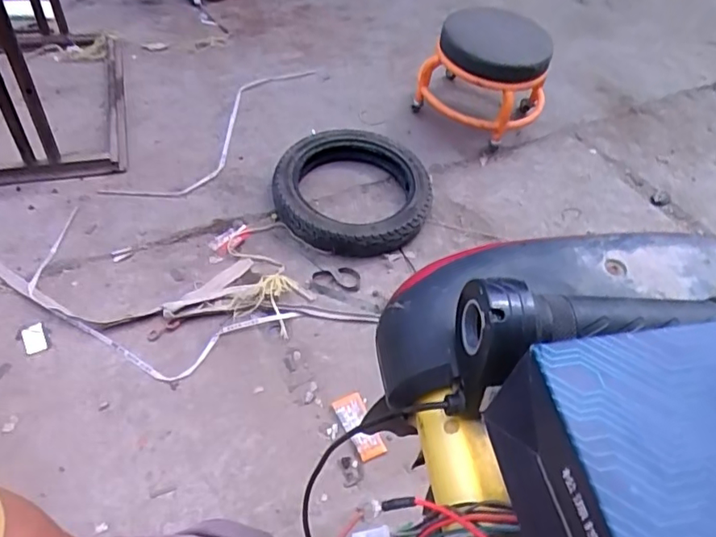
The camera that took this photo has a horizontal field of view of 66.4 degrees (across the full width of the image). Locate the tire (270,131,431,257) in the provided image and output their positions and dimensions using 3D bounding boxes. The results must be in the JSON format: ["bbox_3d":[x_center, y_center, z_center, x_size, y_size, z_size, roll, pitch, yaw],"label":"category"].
[{"bbox_3d":[-0.006,-0.170,1.214,0.325,0.109,0.325,3,50,-4],"label":"tire"}]

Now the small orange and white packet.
[{"bbox_3d":[0.001,0.260,0.906,0.051,0.014,0.113,-18,55,-19],"label":"small orange and white packet"}]

